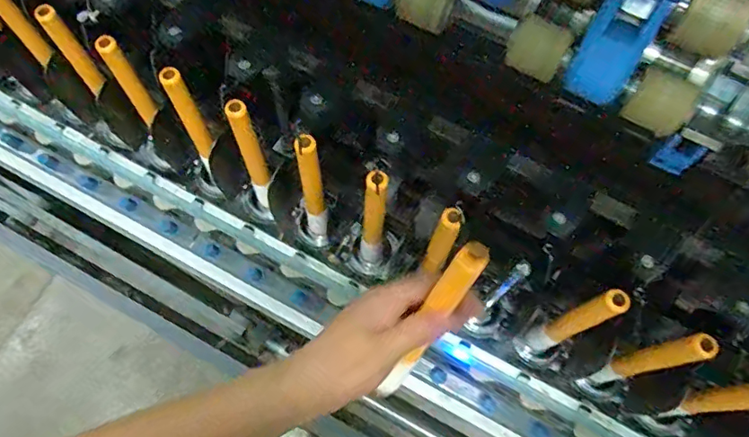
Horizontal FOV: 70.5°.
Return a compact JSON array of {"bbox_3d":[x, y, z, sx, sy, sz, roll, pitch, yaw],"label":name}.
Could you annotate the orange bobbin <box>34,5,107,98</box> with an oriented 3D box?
[{"bbox_3d":[-0.299,-0.166,0.527,0.020,0.093,0.020,-34,44,-14],"label":"orange bobbin"}]

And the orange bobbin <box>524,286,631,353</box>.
[{"bbox_3d":[0.180,0.102,0.495,0.020,0.205,0.024,-20,71,-9],"label":"orange bobbin"}]

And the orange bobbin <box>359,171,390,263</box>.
[{"bbox_3d":[-0.002,0.009,0.542,0.023,0.197,0.027,4,69,-1],"label":"orange bobbin"}]

